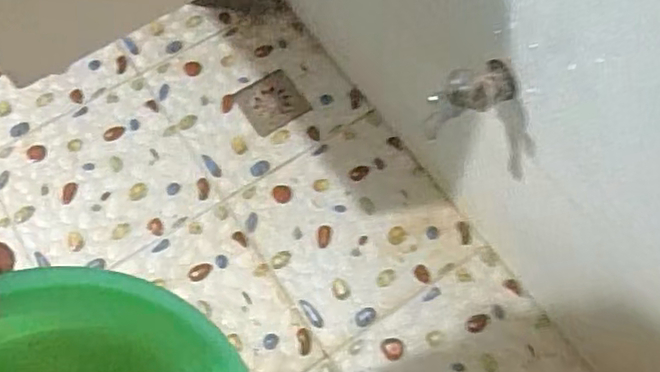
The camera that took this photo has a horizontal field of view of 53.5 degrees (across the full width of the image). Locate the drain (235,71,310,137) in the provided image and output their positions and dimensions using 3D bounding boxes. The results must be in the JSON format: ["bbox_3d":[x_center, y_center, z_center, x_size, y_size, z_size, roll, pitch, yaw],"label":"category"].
[{"bbox_3d":[-0.100,-0.143,1.137,0.104,0.005,0.101,-33,69,-12],"label":"drain"}]

